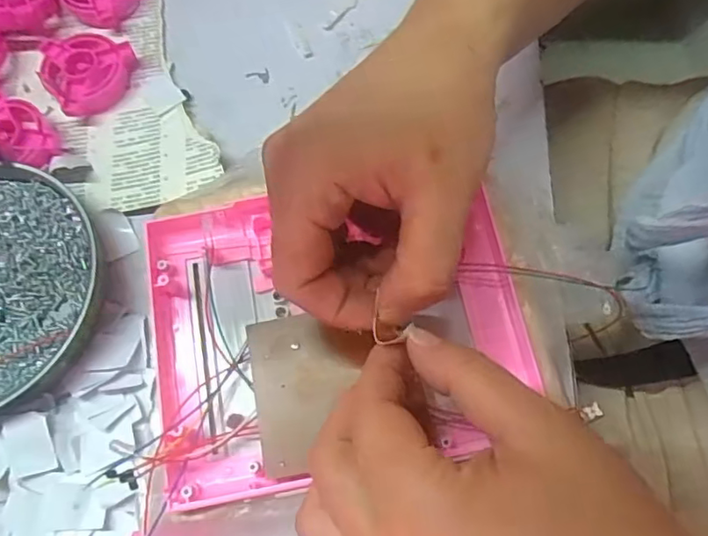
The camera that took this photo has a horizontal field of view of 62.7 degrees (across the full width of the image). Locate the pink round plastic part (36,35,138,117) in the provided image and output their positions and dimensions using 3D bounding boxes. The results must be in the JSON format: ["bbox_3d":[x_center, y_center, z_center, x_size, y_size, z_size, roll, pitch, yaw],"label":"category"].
[{"bbox_3d":[-0.158,-0.121,0.345,0.051,0.019,0.052,-1,71,2],"label":"pink round plastic part"}]

